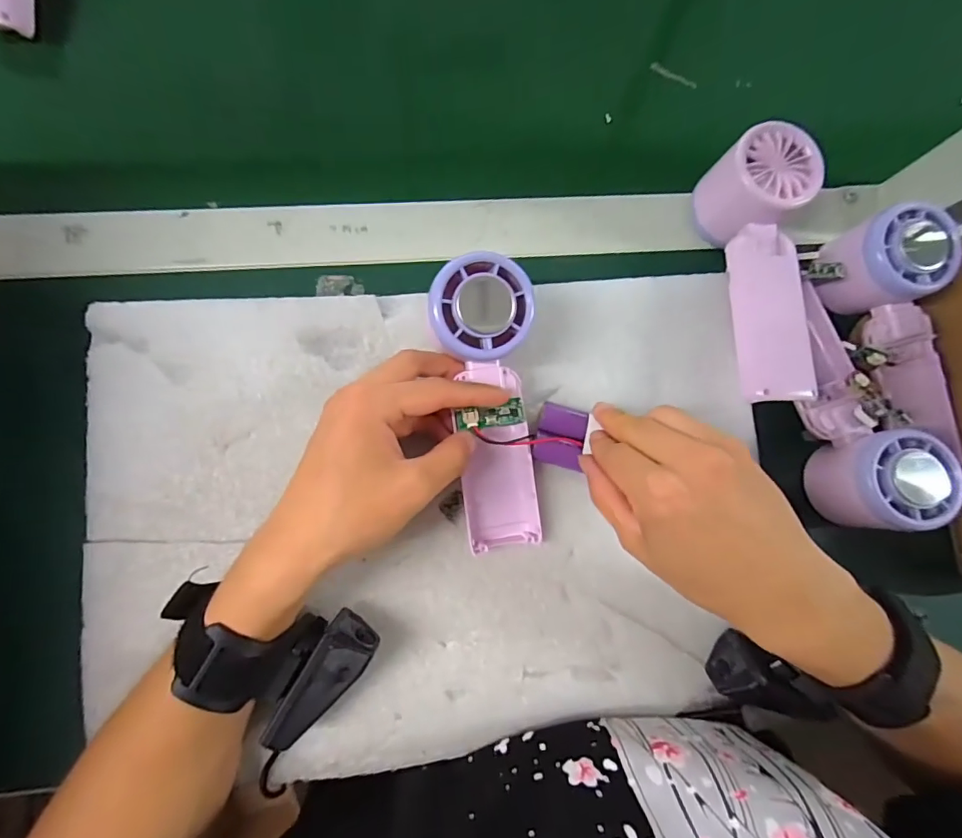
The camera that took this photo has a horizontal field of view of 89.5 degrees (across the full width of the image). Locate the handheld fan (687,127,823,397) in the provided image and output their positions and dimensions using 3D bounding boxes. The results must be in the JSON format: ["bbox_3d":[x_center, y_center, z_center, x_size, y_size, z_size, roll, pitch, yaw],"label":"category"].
[{"bbox_3d":[0.176,-0.090,0.297,0.057,0.047,0.157,-9,84,-5],"label":"handheld fan"}]

